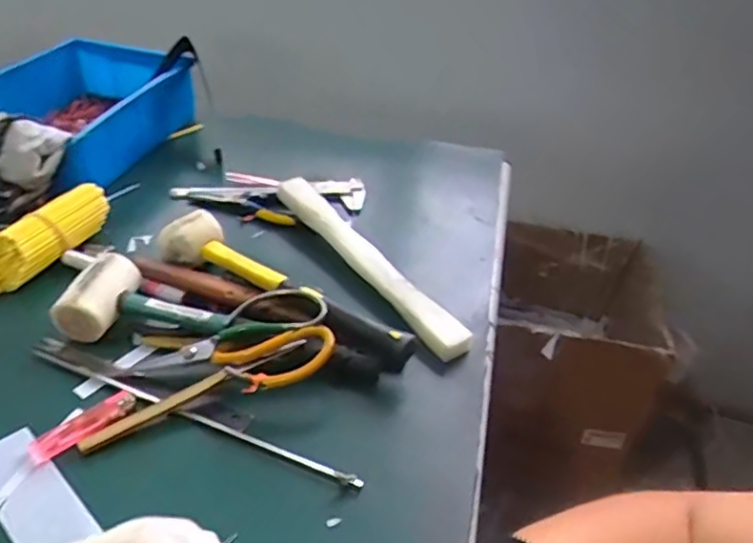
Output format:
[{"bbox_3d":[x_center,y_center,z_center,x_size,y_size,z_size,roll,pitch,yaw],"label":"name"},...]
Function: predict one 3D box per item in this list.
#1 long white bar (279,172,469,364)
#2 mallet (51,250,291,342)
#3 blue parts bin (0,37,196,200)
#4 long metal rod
[{"bbox_3d":[-0.016,-0.017,0.645,0.035,0.029,0.305,-22,45,-30],"label":"long white bar"},{"bbox_3d":[-0.175,0.036,0.542,0.191,0.045,0.075,12,39,10],"label":"mallet"},{"bbox_3d":[-0.402,-0.214,0.813,0.222,0.082,0.290,13,39,11],"label":"blue parts bin"},{"bbox_3d":[-0.152,0.112,0.491,0.305,0.008,0.011,17,40,15],"label":"long metal rod"}]

